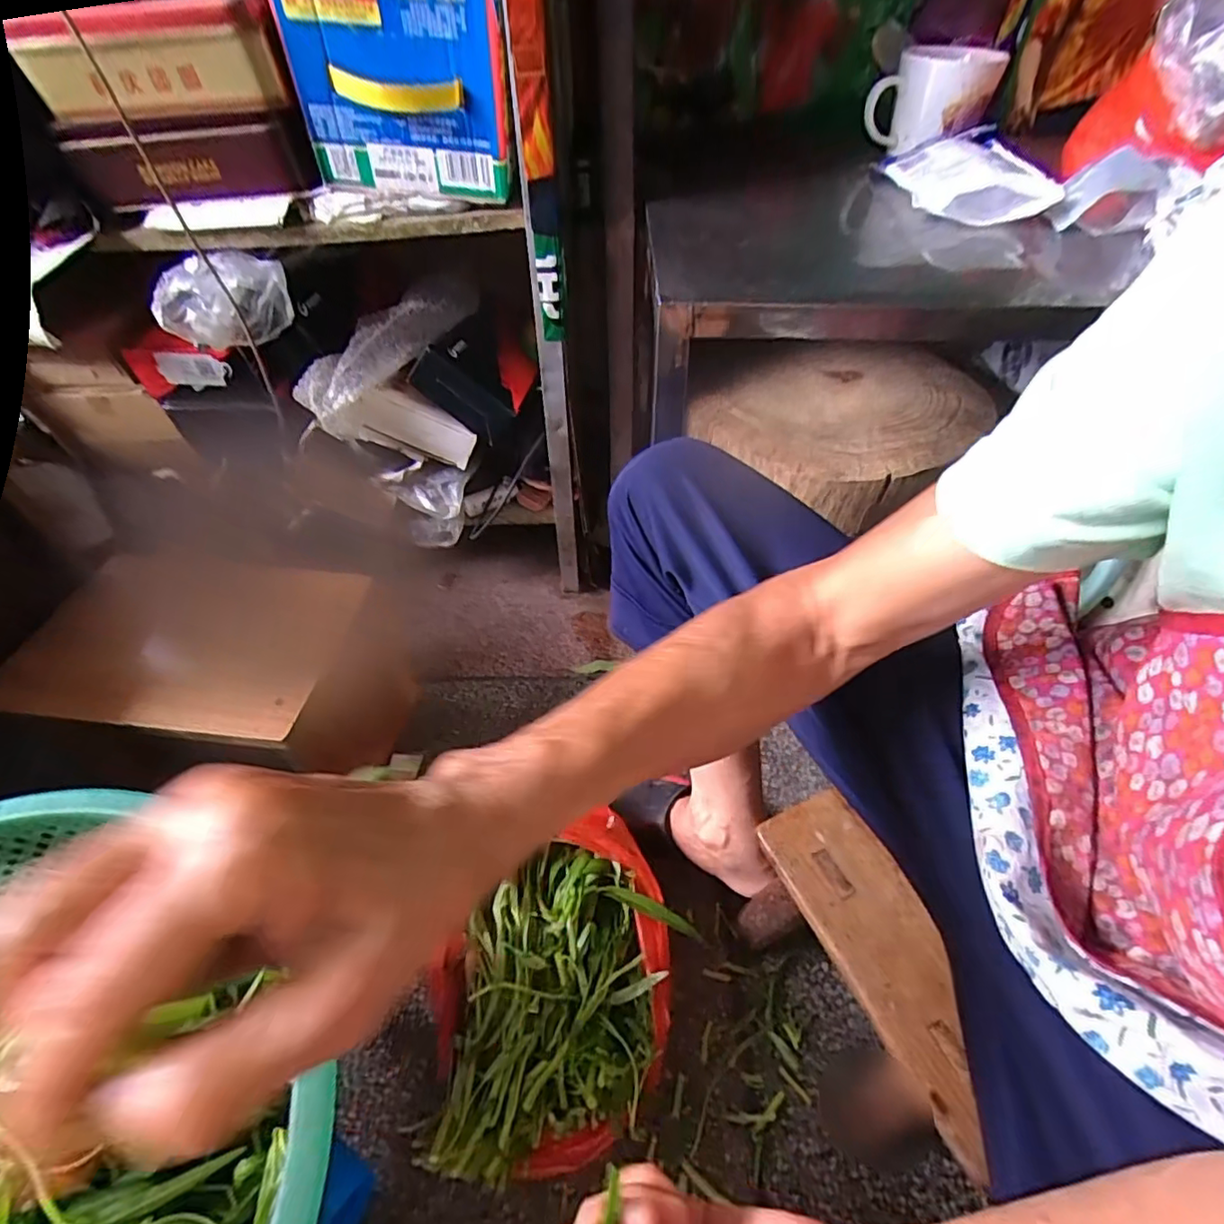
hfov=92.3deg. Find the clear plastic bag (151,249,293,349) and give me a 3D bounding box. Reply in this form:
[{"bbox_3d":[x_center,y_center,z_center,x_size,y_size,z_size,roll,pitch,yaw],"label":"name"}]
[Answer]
[{"bbox_3d":[-0.377,-0.306,0.573,0.108,0.074,0.063,-6,50,-6],"label":"clear plastic bag"}]

